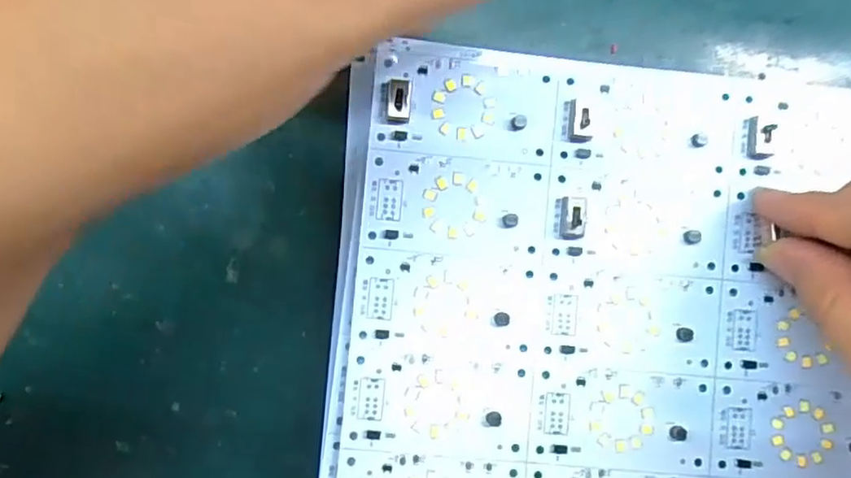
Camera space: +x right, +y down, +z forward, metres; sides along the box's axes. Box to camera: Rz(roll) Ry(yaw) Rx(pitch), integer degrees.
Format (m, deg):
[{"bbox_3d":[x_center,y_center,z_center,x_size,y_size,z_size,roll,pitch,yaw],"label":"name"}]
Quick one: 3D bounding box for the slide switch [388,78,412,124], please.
[{"bbox_3d":[-0.008,-0.045,0.199,0.007,0.005,0.014,7,89,-1],"label":"slide switch"}]

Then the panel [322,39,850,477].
[{"bbox_3d":[0.072,0.027,0.202,0.200,0.006,0.163,4,89,-1],"label":"panel"}]

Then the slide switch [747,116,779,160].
[{"bbox_3d":[0.111,-0.033,0.203,0.009,0.006,0.014,2,89,-1],"label":"slide switch"}]

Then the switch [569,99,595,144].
[{"bbox_3d":[0.051,-0.039,0.201,0.008,0.005,0.014,4,89,-1],"label":"switch"}]

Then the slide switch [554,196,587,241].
[{"bbox_3d":[0.047,-0.007,0.201,0.010,0.005,0.014,3,89,-1],"label":"slide switch"}]

